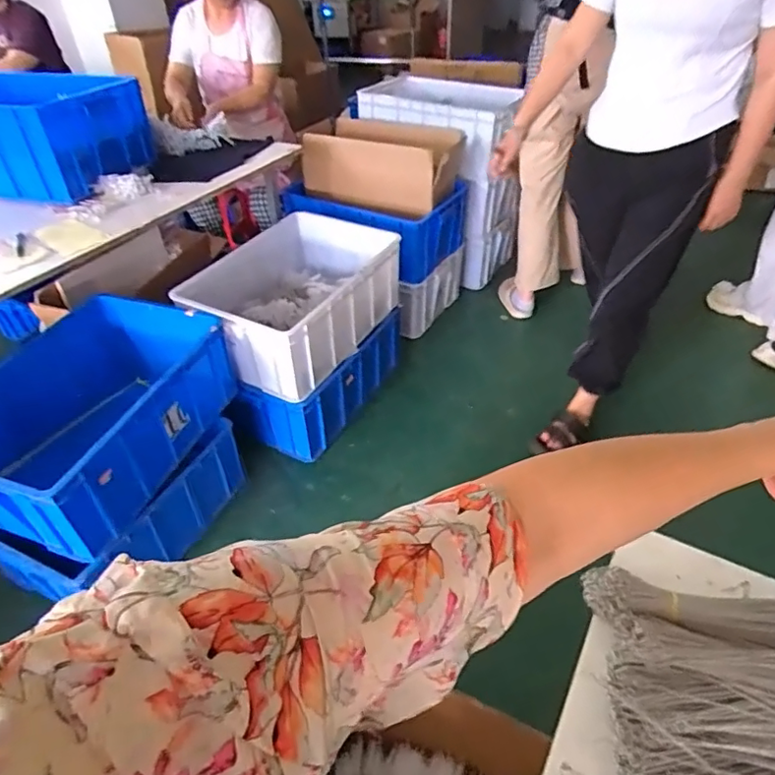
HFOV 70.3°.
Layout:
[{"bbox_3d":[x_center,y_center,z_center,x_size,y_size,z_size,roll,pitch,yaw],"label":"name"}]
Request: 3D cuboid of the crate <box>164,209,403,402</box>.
[{"bbox_3d":[-0.294,-0.268,1.693,0.487,0.248,0.597,19,46,23],"label":"crate"}]

